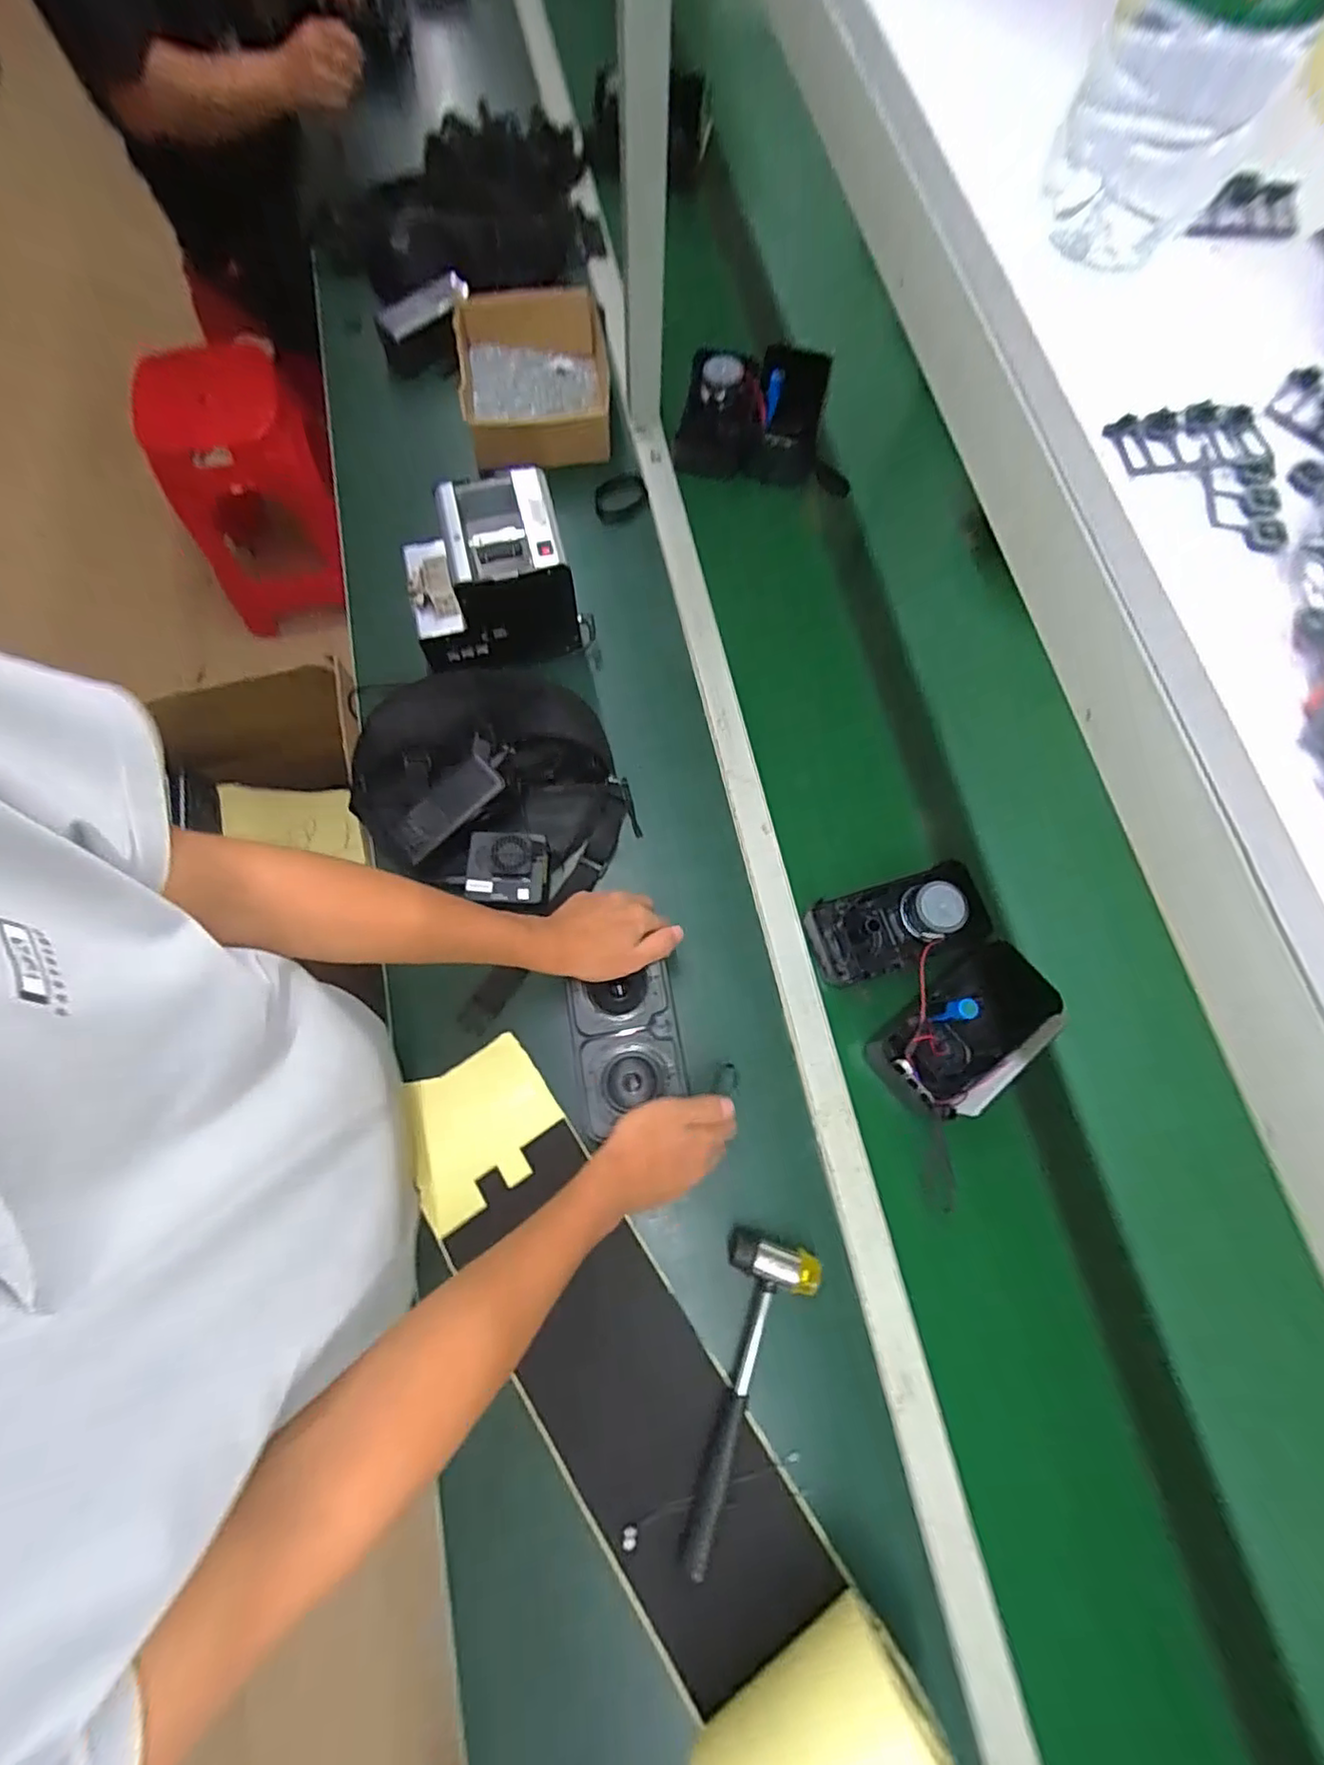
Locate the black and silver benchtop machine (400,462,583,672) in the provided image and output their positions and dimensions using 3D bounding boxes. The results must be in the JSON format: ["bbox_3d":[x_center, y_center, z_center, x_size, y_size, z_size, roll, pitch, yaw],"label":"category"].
[{"bbox_3d":[-0.189,-0.331,0.708,0.179,0.143,0.140,-15,75,-7],"label":"black and silver benchtop machine"}]

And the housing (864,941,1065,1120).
[{"bbox_3d":[0.301,0.144,0.631,0.178,0.078,0.092,-36,78,-12],"label":"housing"}]

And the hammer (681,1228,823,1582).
[{"bbox_3d":[0.076,0.451,0.551,0.076,0.030,0.257,14,74,2],"label":"hammer"}]

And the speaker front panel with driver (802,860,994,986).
[{"bbox_3d":[0.247,0.045,0.680,0.179,0.058,0.089,-18,75,6],"label":"speaker front panel with driver"}]

